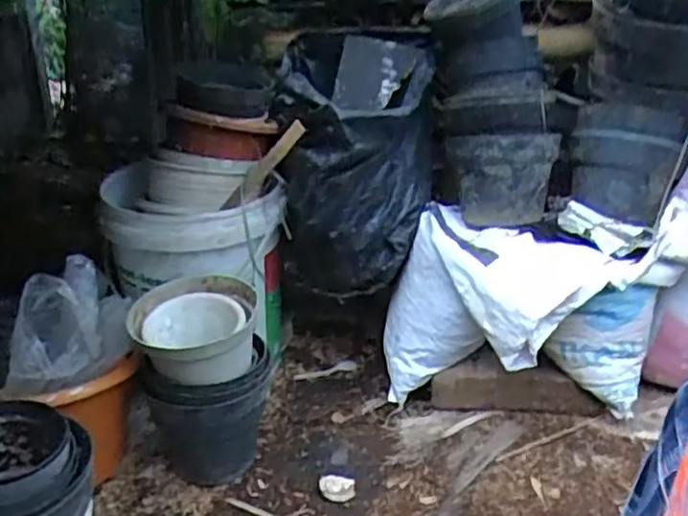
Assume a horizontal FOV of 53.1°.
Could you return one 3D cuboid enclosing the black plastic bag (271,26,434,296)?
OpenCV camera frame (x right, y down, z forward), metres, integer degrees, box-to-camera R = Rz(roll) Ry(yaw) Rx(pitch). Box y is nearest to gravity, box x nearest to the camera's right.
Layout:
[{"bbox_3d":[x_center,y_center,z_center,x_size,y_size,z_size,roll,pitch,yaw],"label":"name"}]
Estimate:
[{"bbox_3d":[0.026,-0.167,1.180,0.264,0.380,0.273,-2,21,-1],"label":"black plastic bag"}]

